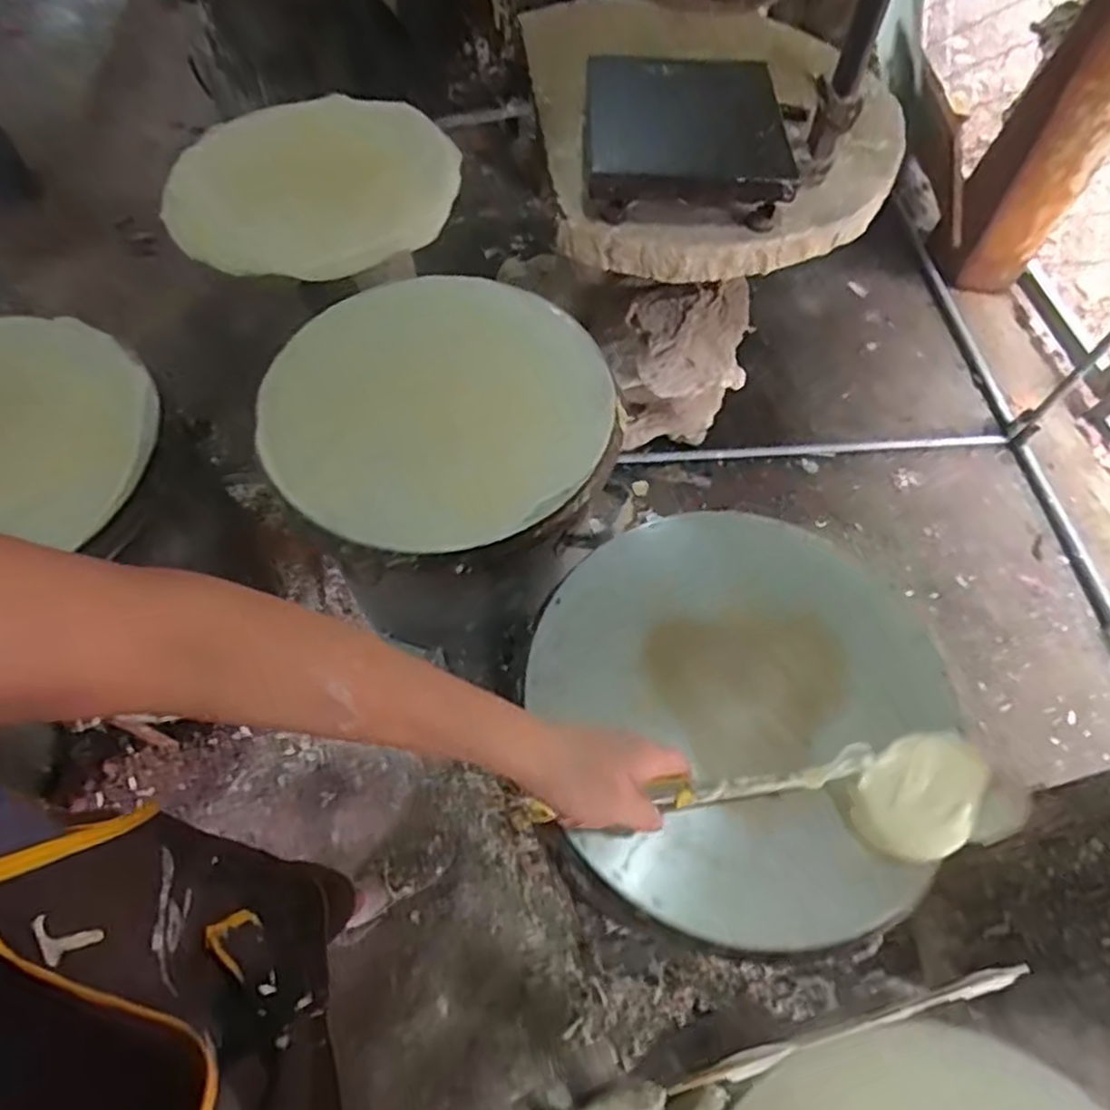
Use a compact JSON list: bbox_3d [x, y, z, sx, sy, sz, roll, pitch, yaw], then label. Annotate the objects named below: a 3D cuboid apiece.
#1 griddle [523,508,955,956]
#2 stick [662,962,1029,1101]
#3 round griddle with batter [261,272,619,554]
[{"bbox_3d":[0.177,0.143,0.668,0.365,0.066,0.383,1,61,-2],"label":"griddle"},{"bbox_3d":[0.086,0.329,0.441,0.441,0.013,0.013,-17,62,-3],"label":"stick"},{"bbox_3d":[-0.138,-0.174,0.815,0.395,0.072,0.371,-4,63,8],"label":"round griddle with batter"}]

